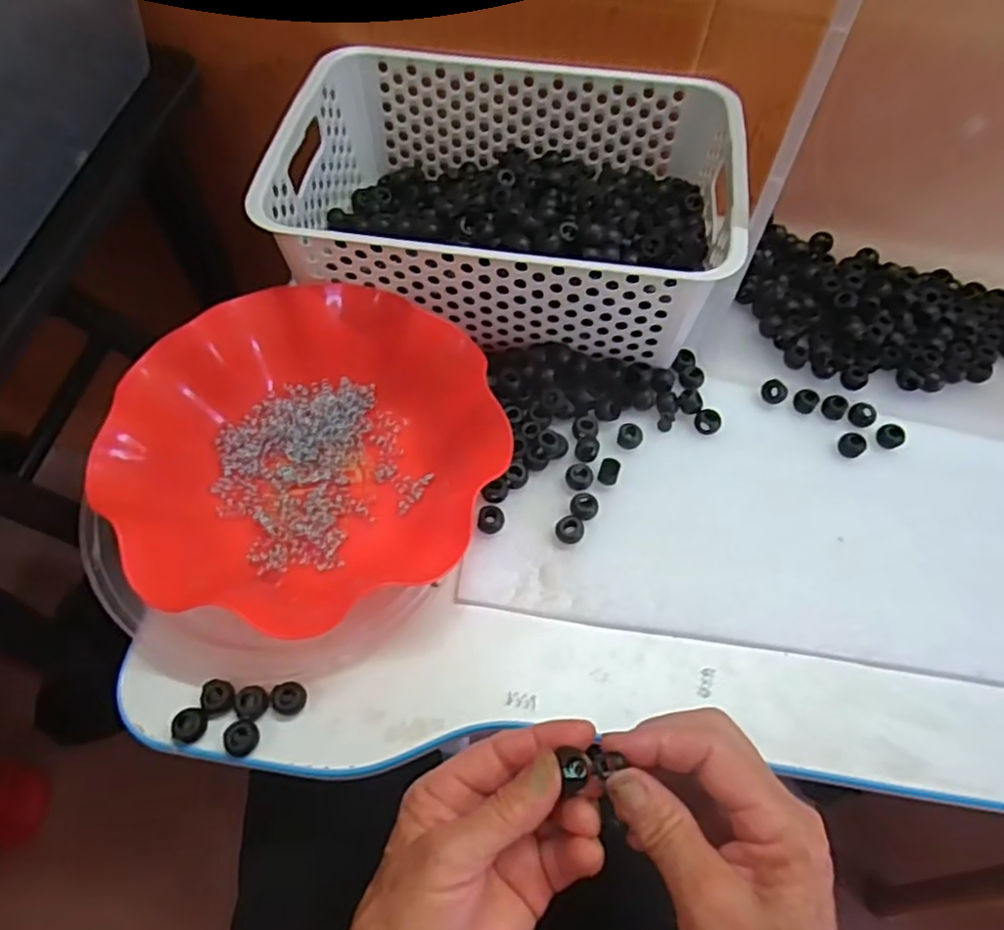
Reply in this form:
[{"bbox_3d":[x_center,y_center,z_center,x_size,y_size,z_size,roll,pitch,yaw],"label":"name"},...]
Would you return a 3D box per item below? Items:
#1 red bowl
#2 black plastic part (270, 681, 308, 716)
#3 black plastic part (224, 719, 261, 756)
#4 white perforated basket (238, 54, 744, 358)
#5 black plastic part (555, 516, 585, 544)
[{"bbox_3d":[-0.120,-0.011,0.416,0.216,0.062,0.194,-27,67,-16],"label":"red bowl"},{"bbox_3d":[-0.119,0.129,0.373,0.018,0.016,0.018,1,62,-3],"label":"black plastic part"},{"bbox_3d":[-0.140,0.146,0.362,0.018,0.009,0.018,1,62,-3],"label":"black plastic part"},{"bbox_3d":[0.004,-0.192,0.492,0.302,0.105,0.203,9,62,1],"label":"white perforated basket"},{"bbox_3d":[0.042,0.041,0.424,0.018,0.010,0.016,21,63,7],"label":"black plastic part"}]

